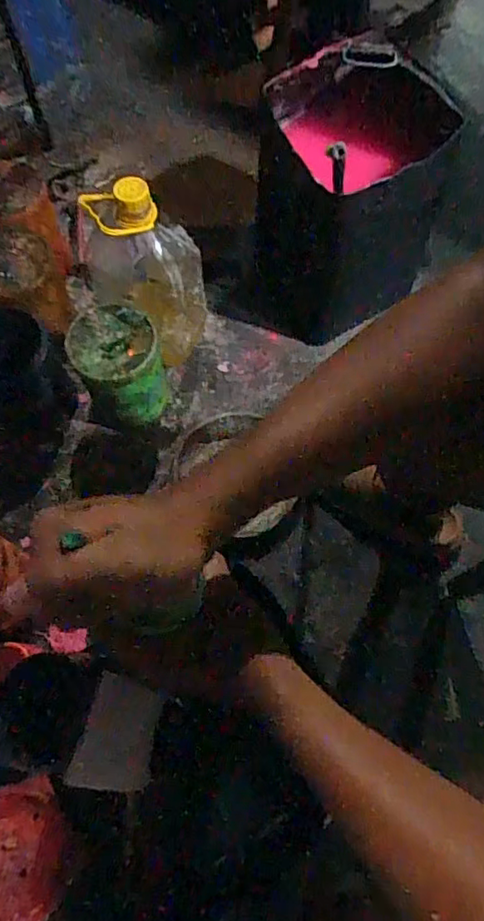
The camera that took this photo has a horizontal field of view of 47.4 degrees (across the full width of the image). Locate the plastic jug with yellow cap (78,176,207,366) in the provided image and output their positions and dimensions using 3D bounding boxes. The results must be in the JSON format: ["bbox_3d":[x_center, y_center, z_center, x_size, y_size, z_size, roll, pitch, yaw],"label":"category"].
[{"bbox_3d":[-0.141,-0.257,0.834,0.127,0.310,0.136,0,70,1],"label":"plastic jug with yellow cap"}]

